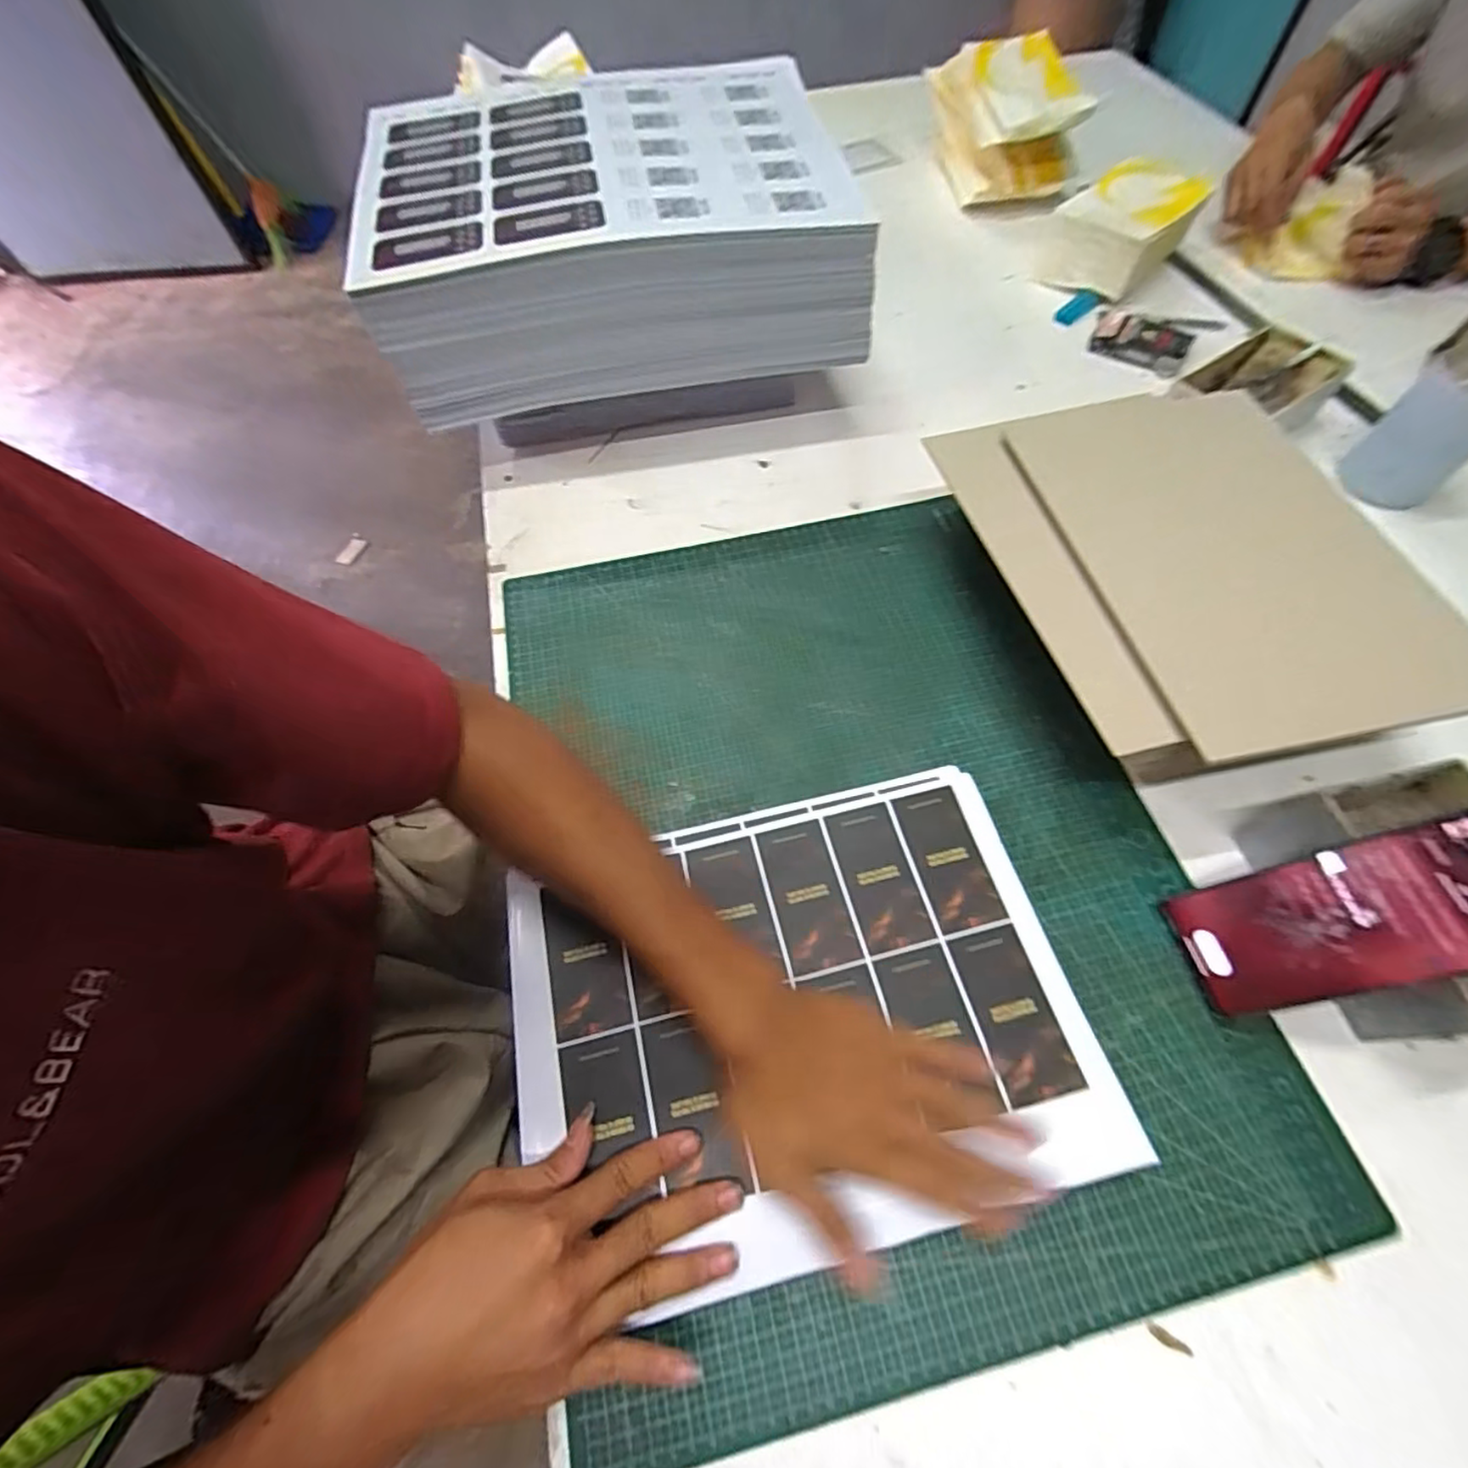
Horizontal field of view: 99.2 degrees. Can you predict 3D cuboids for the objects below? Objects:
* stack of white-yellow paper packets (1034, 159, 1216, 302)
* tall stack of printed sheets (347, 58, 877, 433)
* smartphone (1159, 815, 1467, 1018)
[{"bbox_3d":[0.440,-0.581,0.722,0.123,0.079,0.150,36,68,19],"label":"stack of white-yellow paper packets"},{"bbox_3d":[-0.115,-0.473,0.593,0.415,0.135,0.305,-8,62,-3],"label":"tall stack of printed sheets"},{"bbox_3d":[0.338,0.105,0.349,0.007,0.159,0.070,14,52,-40],"label":"smartphone"}]

